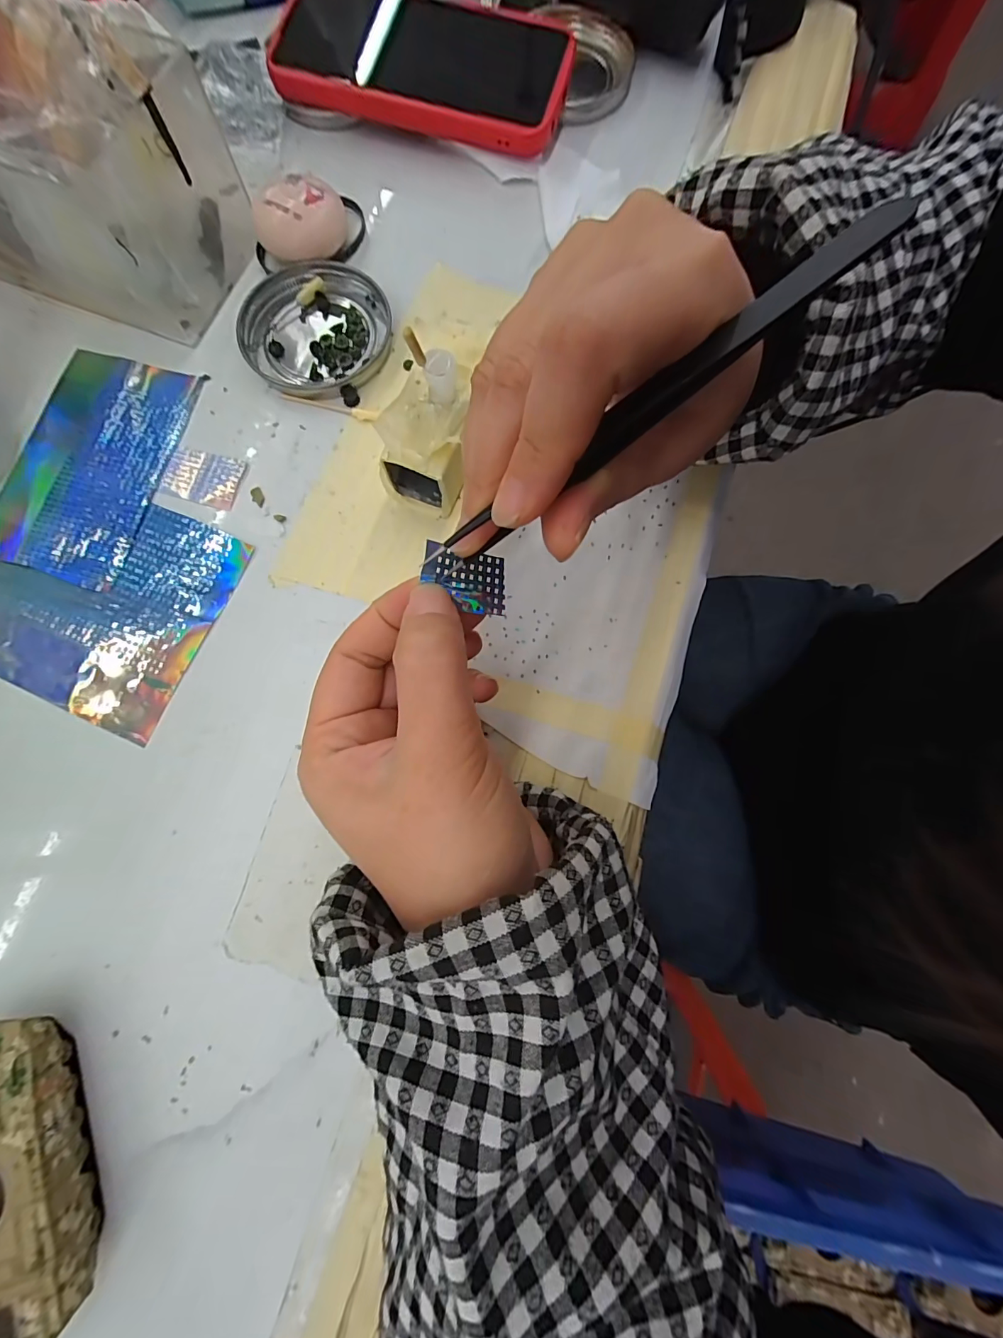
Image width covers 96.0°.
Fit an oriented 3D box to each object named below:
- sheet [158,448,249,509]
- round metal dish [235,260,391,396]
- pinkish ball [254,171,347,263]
[{"bbox_3d":[-0.152,-0.099,0.230,0.040,0.004,0.028,16,80,2],"label":"sheet"},{"bbox_3d":[-0.100,-0.183,0.243,0.073,0.009,0.076,0,80,-1],"label":"round metal dish"},{"bbox_3d":[-0.108,-0.240,0.244,0.047,0.023,0.033,-20,80,-5],"label":"pinkish ball"}]

